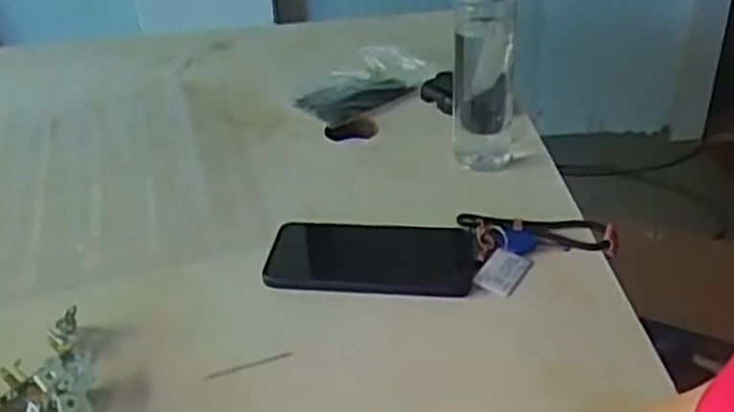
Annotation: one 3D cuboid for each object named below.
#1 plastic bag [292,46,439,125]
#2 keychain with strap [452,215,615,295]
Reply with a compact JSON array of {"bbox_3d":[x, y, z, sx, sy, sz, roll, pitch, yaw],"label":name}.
[{"bbox_3d":[0.000,-0.150,0.899,0.174,0.028,0.086,-31,43,-34],"label":"plastic bag"},{"bbox_3d":[0.145,0.032,0.624,0.123,0.014,0.086,-5,35,-2],"label":"keychain with strap"}]

